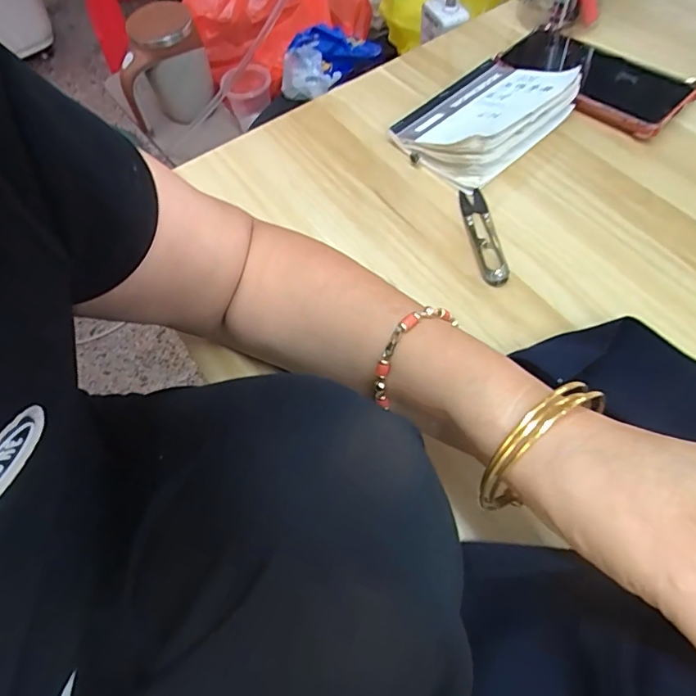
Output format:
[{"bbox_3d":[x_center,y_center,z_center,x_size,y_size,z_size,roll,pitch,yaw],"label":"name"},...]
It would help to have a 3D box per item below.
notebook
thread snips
[{"bbox_3d":[0.116,-0.206,0.435,0.144,0.041,0.100,-39,66,-16],"label":"notebook"},{"bbox_3d":[0.104,-0.088,0.389,0.021,0.006,0.092,-8,61,1],"label":"thread snips"}]

